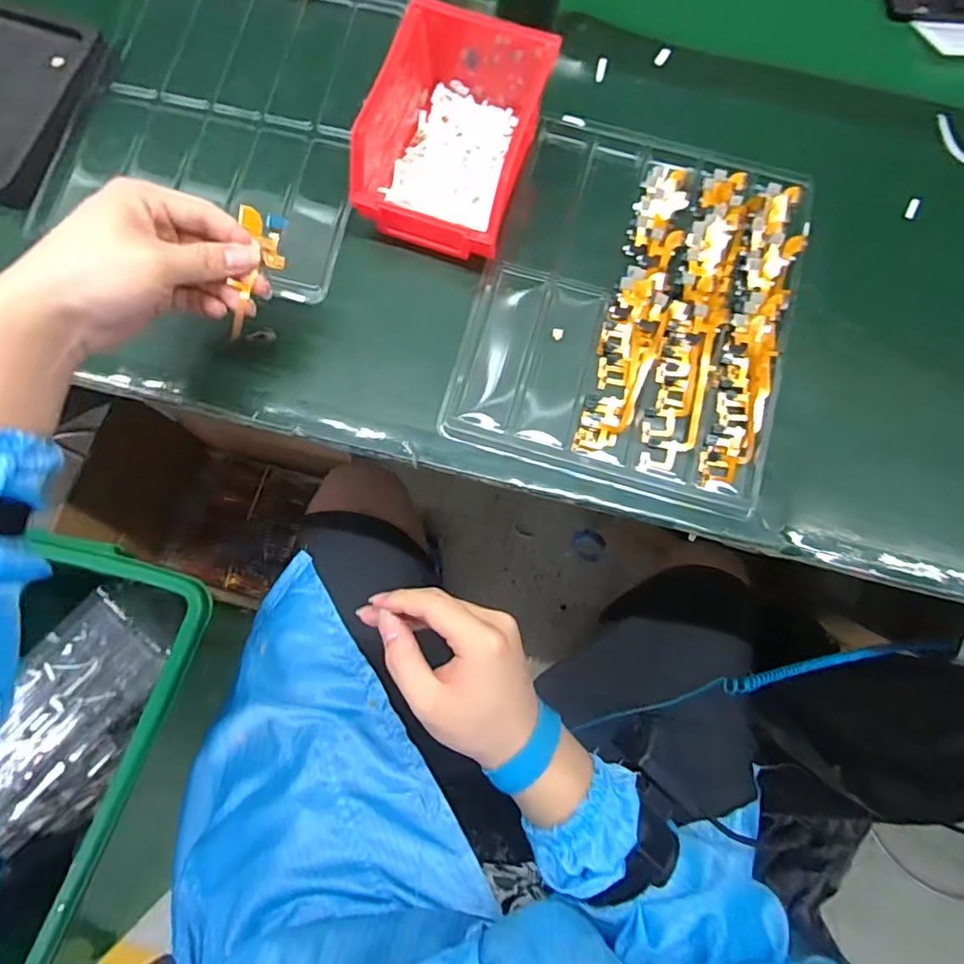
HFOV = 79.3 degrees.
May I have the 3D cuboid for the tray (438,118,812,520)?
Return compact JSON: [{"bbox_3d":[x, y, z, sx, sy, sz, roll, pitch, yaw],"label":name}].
[{"bbox_3d":[0.111,-0.127,0.417,0.213,0.020,0.261,17,76,3],"label":"tray"}]

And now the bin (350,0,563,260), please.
[{"bbox_3d":[-0.018,-0.241,0.406,0.102,0.069,0.144,18,76,3],"label":"bin"}]

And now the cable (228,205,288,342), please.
[{"bbox_3d":[-0.139,-0.123,0.352,0.026,0.013,0.079,25,102,6],"label":"cable"}]

